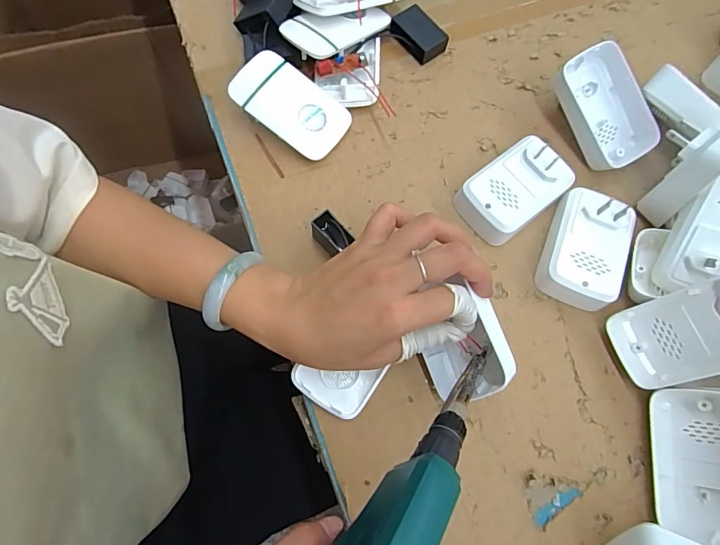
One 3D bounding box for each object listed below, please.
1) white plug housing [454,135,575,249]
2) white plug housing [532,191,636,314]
[{"bbox_3d":[0.124,-0.067,0.357,0.090,0.031,0.054,-37,78,-12],"label":"white plug housing"},{"bbox_3d":[0.176,-0.020,0.344,0.060,0.032,0.088,20,74,4],"label":"white plug housing"}]

